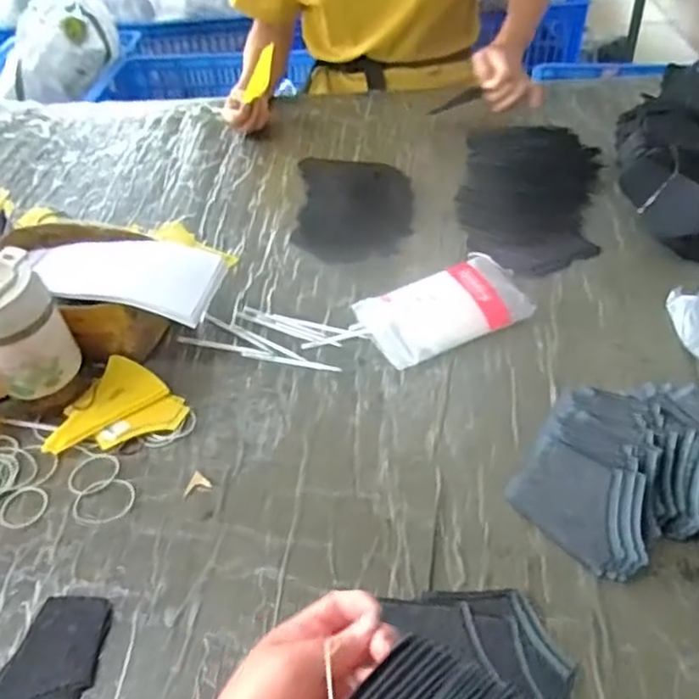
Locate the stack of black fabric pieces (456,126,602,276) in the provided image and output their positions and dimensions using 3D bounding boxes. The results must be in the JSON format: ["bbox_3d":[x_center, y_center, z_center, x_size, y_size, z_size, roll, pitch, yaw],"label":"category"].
[{"bbox_3d":[0.236,-0.212,0.872,0.179,0.050,0.293,9,46,12],"label":"stack of black fabric pieces"}]

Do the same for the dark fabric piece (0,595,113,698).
[{"bbox_3d":[-0.221,0.232,0.491,0.068,0.008,0.103,12,46,15],"label":"dark fabric piece"}]

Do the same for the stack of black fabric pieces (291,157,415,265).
[{"bbox_3d":[0.007,-0.201,0.914,0.155,0.017,0.241,-1,44,3],"label":"stack of black fabric pieces"}]

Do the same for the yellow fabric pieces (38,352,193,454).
[{"bbox_3d":[-0.238,0.052,0.672,0.128,0.024,0.102,-16,46,-12],"label":"yellow fabric pieces"}]

